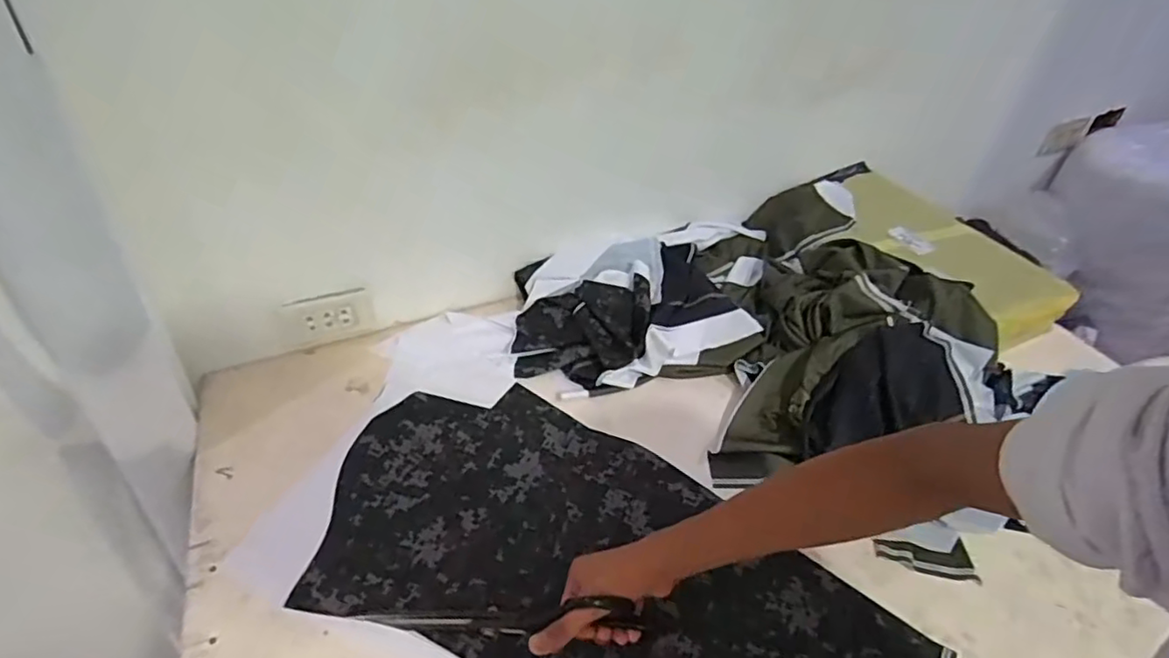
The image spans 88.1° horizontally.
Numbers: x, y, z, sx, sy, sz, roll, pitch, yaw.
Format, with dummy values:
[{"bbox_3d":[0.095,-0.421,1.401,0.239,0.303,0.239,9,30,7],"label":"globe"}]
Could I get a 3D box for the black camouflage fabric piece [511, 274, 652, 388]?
[{"bbox_3d":[-0.001,-0.001,0.876,0.198,0.048,0.168,-1,42,-2],"label":"black camouflage fabric piece"}]

